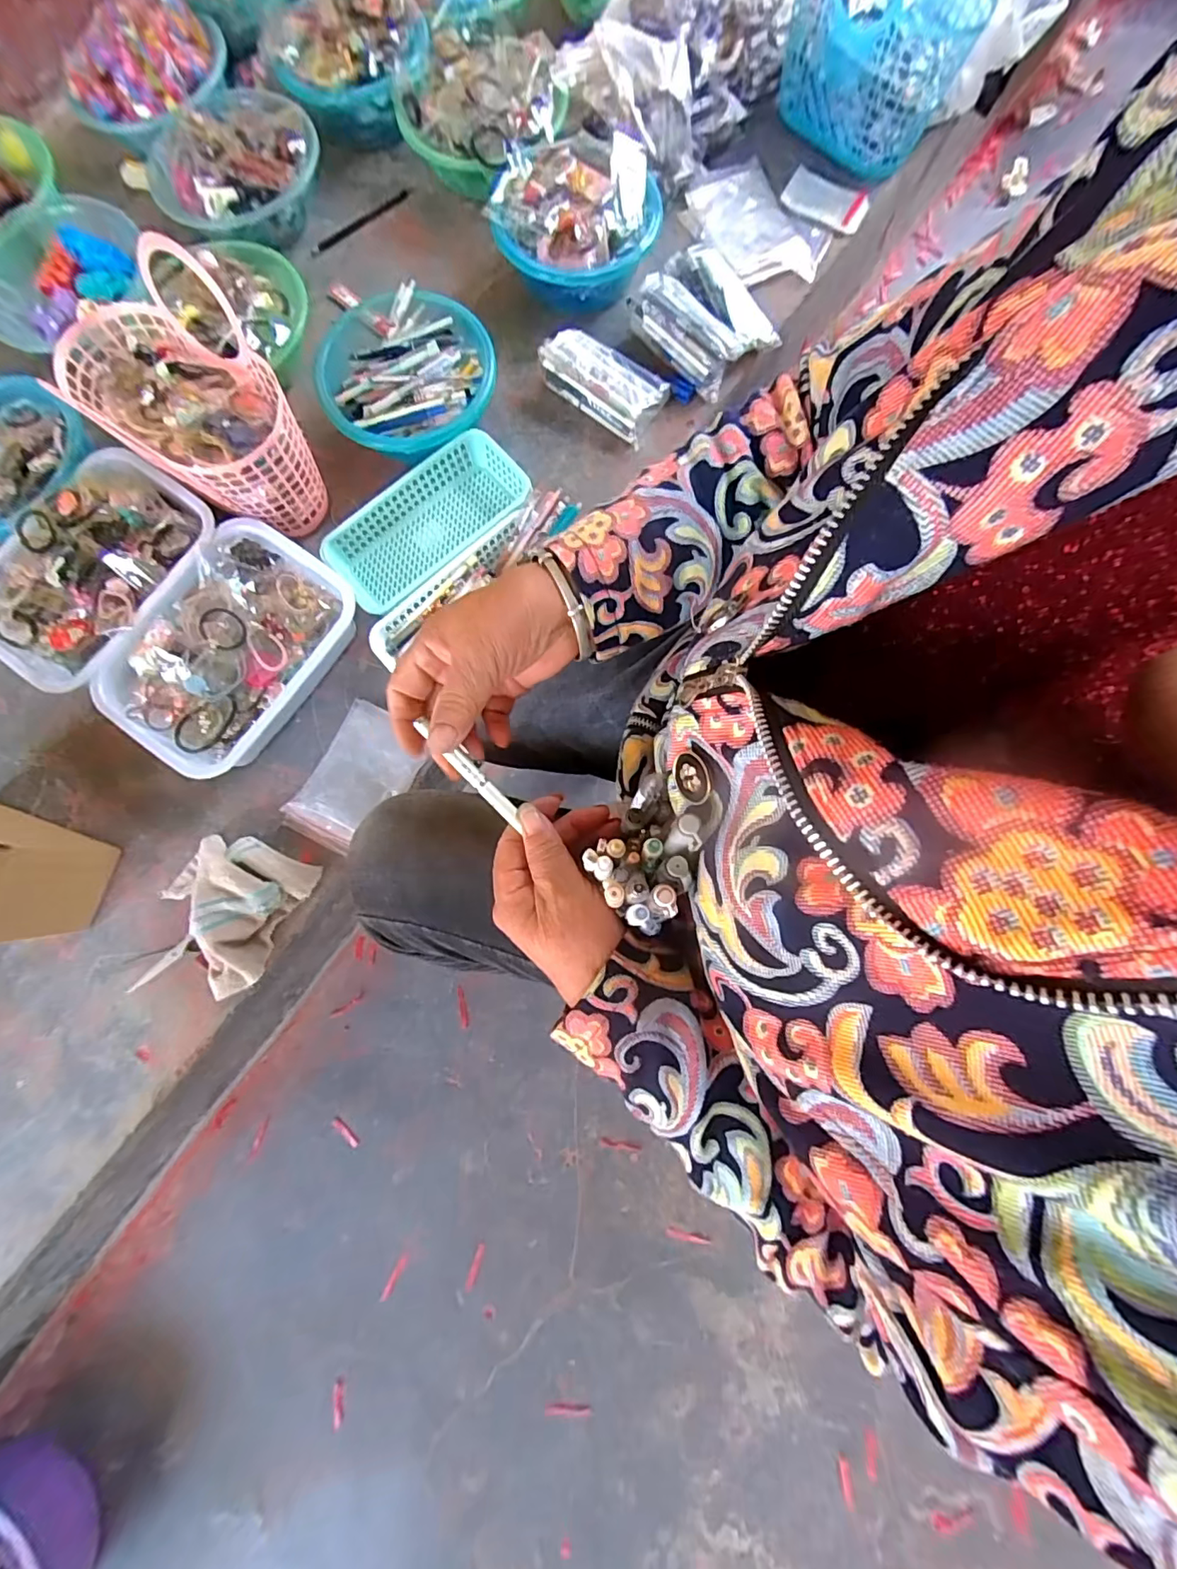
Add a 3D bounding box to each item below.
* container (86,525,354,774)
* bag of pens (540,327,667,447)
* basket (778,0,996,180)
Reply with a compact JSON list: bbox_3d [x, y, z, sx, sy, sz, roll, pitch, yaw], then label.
[{"bbox_3d":[-0.435,-0.163,0.672,0.200,0.083,0.295,33,81,6],"label":"container"},{"bbox_3d":[0.020,-0.555,0.743,0.167,0.048,0.095,33,81,6],"label":"bag of pens"},{"bbox_3d":[0.403,-1.058,0.741,0.247,0.188,0.234,15,80,3],"label":"basket"}]

